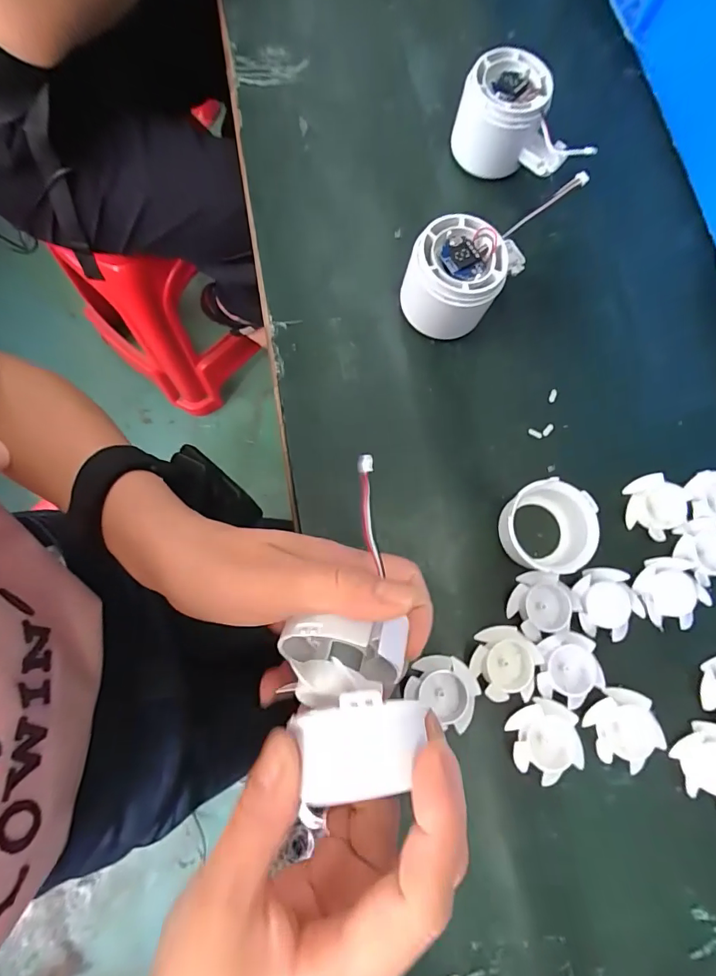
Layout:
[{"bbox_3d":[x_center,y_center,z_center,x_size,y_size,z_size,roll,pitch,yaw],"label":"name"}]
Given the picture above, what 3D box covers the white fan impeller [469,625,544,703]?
[{"bbox_3d":[0.085,0.102,0.259,0.037,0.012,0.039,0,78,-2],"label":"white fan impeller"}]

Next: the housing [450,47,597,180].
[{"bbox_3d":[0.117,-0.261,0.322,0.091,0.052,0.052,18,76,0],"label":"housing"}]

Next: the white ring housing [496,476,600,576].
[{"bbox_3d":[0.116,0.025,0.272,0.052,0.027,0.053,0,78,-2],"label":"white ring housing"}]

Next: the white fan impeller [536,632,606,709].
[{"bbox_3d":[0.124,0.106,0.261,0.037,0.010,0.039,0,78,-2],"label":"white fan impeller"}]

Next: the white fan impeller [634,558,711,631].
[{"bbox_3d":[0.193,0.064,0.275,0.036,0.009,0.041,-23,80,-7],"label":"white fan impeller"}]

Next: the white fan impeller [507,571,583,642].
[{"bbox_3d":[0.111,0.070,0.268,0.038,0.009,0.036,0,78,-2],"label":"white fan impeller"}]

